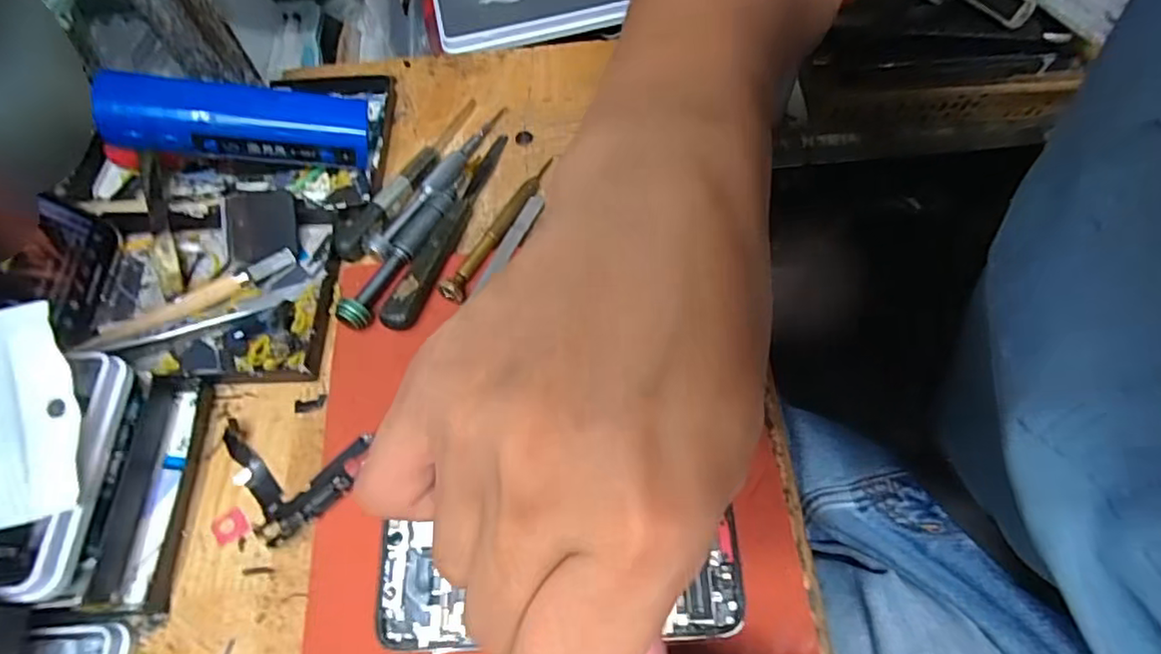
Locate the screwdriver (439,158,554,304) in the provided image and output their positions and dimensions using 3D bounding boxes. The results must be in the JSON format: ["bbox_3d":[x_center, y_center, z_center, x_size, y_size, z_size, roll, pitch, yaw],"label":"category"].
[{"bbox_3d":[-0.044,-0.058,0.337,0.014,0.016,0.108,22,66,13],"label":"screwdriver"}]

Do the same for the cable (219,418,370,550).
[{"bbox_3d":[-0.138,0.070,0.280,0.072,0.010,0.050,6,63,6],"label":"cable"}]

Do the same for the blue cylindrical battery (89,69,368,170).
[{"bbox_3d":[-0.184,-0.111,0.332,0.128,0.030,0.033,1,61,-18],"label":"blue cylindrical battery"}]

